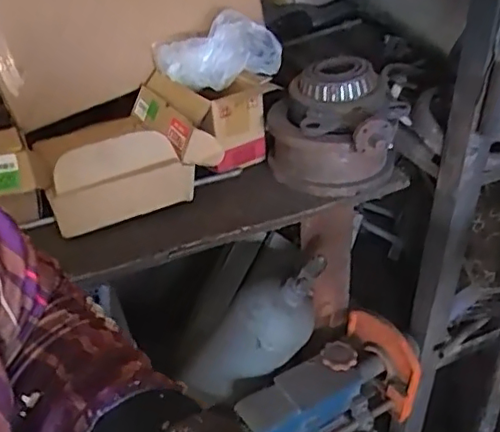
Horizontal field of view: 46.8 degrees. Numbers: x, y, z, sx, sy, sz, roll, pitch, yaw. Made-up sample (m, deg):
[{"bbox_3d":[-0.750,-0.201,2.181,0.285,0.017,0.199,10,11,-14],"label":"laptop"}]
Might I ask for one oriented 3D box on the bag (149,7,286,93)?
[{"bbox_3d":[-0.058,-0.298,1.050,0.230,0.100,0.094,-6,35,-5],"label":"bag"}]

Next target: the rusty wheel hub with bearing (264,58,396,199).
[{"bbox_3d":[0.128,-0.144,0.972,0.188,0.189,0.172,-2,35,1],"label":"rusty wheel hub with bearing"}]

